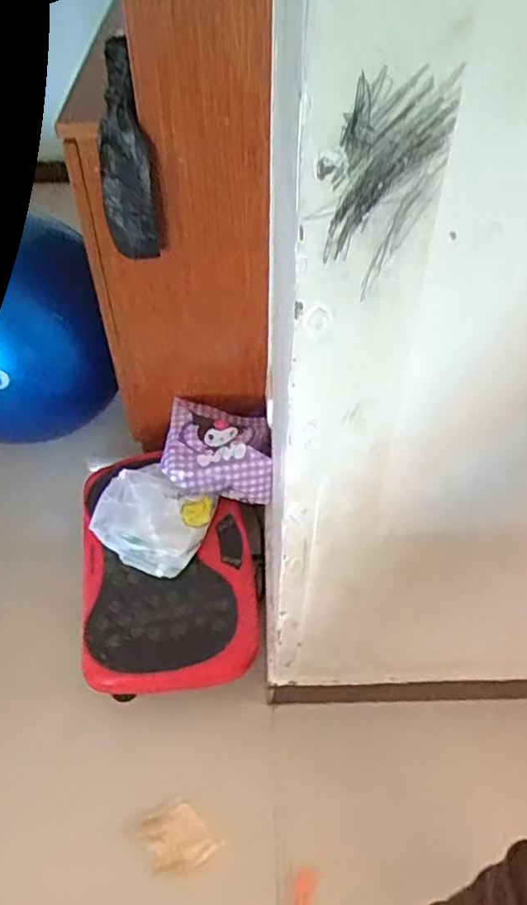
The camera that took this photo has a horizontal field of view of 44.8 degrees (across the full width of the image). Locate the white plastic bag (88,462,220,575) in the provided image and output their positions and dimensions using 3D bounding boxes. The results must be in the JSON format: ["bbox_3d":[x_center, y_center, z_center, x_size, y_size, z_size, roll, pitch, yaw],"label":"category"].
[{"bbox_3d":[-0.234,0.120,1.321,0.252,0.065,0.225,20,53,16],"label":"white plastic bag"}]

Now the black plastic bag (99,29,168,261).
[{"bbox_3d":[-0.226,-0.455,1.039,0.098,0.293,0.048,-7,50,-5],"label":"black plastic bag"}]

